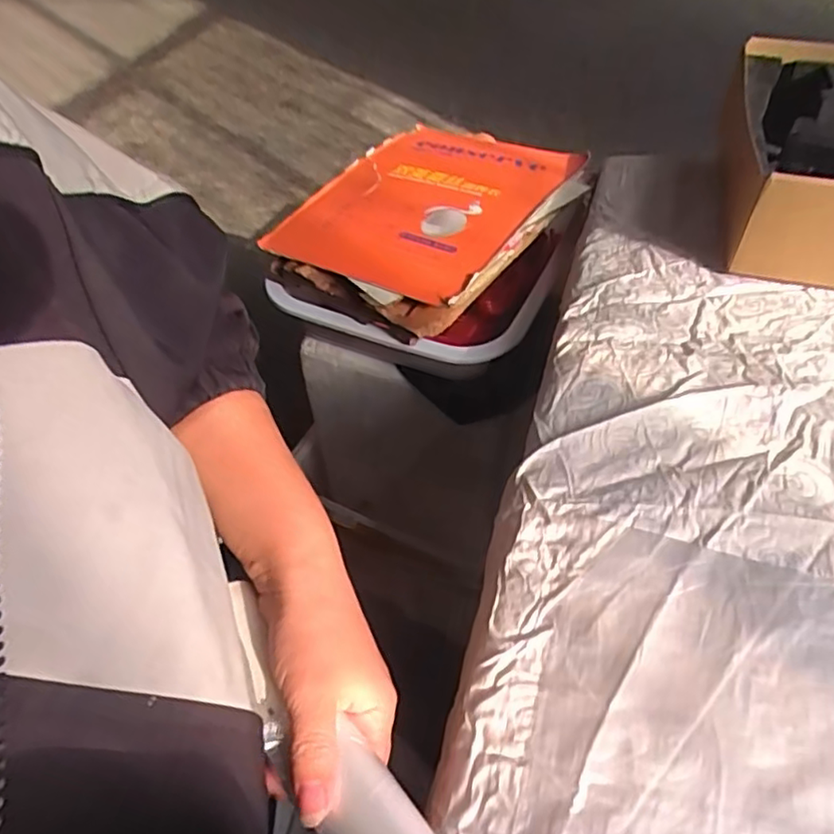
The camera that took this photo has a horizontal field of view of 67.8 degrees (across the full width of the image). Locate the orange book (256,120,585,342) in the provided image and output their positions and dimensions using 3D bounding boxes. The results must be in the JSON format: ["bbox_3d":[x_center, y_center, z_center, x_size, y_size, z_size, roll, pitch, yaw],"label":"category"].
[{"bbox_3d":[0.016,-0.230,0.686,0.254,0.043,0.333,27,56,22],"label":"orange book"}]

